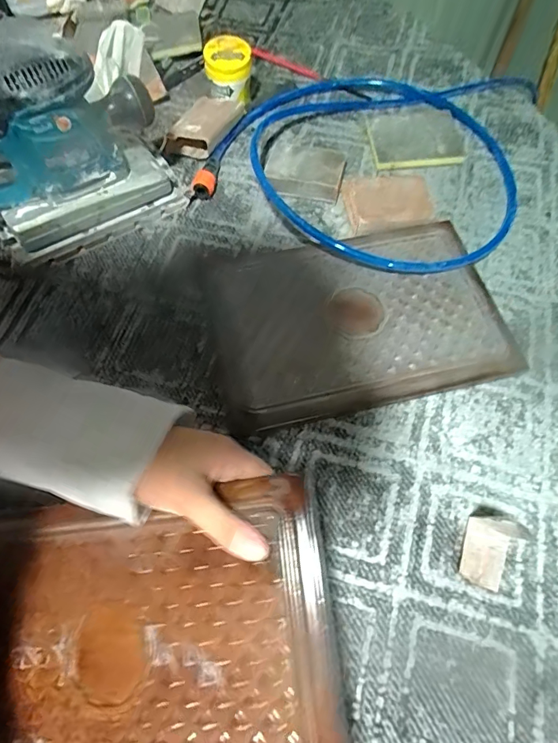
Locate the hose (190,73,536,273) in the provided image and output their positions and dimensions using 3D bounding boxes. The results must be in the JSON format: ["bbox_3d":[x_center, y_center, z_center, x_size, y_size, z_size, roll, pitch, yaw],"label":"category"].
[{"bbox_3d":[0.114,-0.300,0.578,0.391,0.063,0.403,16,64,9],"label":"hose"}]

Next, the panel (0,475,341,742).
[{"bbox_3d":[-0.110,0.198,0.306,0.289,0.011,0.203,-11,72,14],"label":"panel"}]

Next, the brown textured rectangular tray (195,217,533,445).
[{"bbox_3d":[0.077,-0.064,0.482,0.294,0.031,0.219,-12,64,-5],"label":"brown textured rectangular tray"}]

